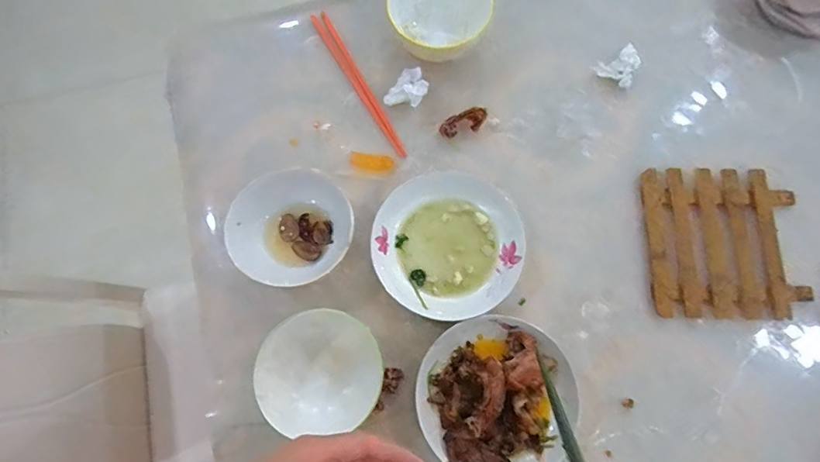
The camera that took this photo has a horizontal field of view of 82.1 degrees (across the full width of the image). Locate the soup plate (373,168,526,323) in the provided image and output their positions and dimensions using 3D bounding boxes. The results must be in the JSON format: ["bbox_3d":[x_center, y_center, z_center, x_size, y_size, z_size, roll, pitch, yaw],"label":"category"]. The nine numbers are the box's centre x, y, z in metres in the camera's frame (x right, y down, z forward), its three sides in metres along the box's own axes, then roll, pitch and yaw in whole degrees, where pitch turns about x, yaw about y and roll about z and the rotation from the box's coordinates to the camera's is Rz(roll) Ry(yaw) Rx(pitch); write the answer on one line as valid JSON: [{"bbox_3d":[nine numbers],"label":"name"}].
[{"bbox_3d":[0.045,0.015,0.543,0.162,0.028,0.170,-1,74,2],"label":"soup plate"}]

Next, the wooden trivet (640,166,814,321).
[{"bbox_3d":[0.363,0.010,0.547,0.170,0.011,0.176,1,74,2],"label":"wooden trivet"}]

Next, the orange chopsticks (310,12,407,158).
[{"bbox_3d":[-0.066,-0.192,0.612,0.022,0.009,0.234,-30,75,-6],"label":"orange chopsticks"}]

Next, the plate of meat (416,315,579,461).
[{"bbox_3d":[0.090,0.174,0.493,0.157,0.044,0.160,-1,74,2],"label":"plate of meat"}]

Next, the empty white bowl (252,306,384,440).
[{"bbox_3d":[-0.090,0.144,0.489,0.118,0.064,0.115,-1,74,2],"label":"empty white bowl"}]

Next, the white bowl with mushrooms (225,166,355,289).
[{"bbox_3d":[-0.130,-0.001,0.535,0.127,0.059,0.126,-1,74,2],"label":"white bowl with mushrooms"}]

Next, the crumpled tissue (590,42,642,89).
[{"bbox_3d":[0.274,-0.217,0.616,0.051,0.033,0.063,38,79,11],"label":"crumpled tissue"}]

